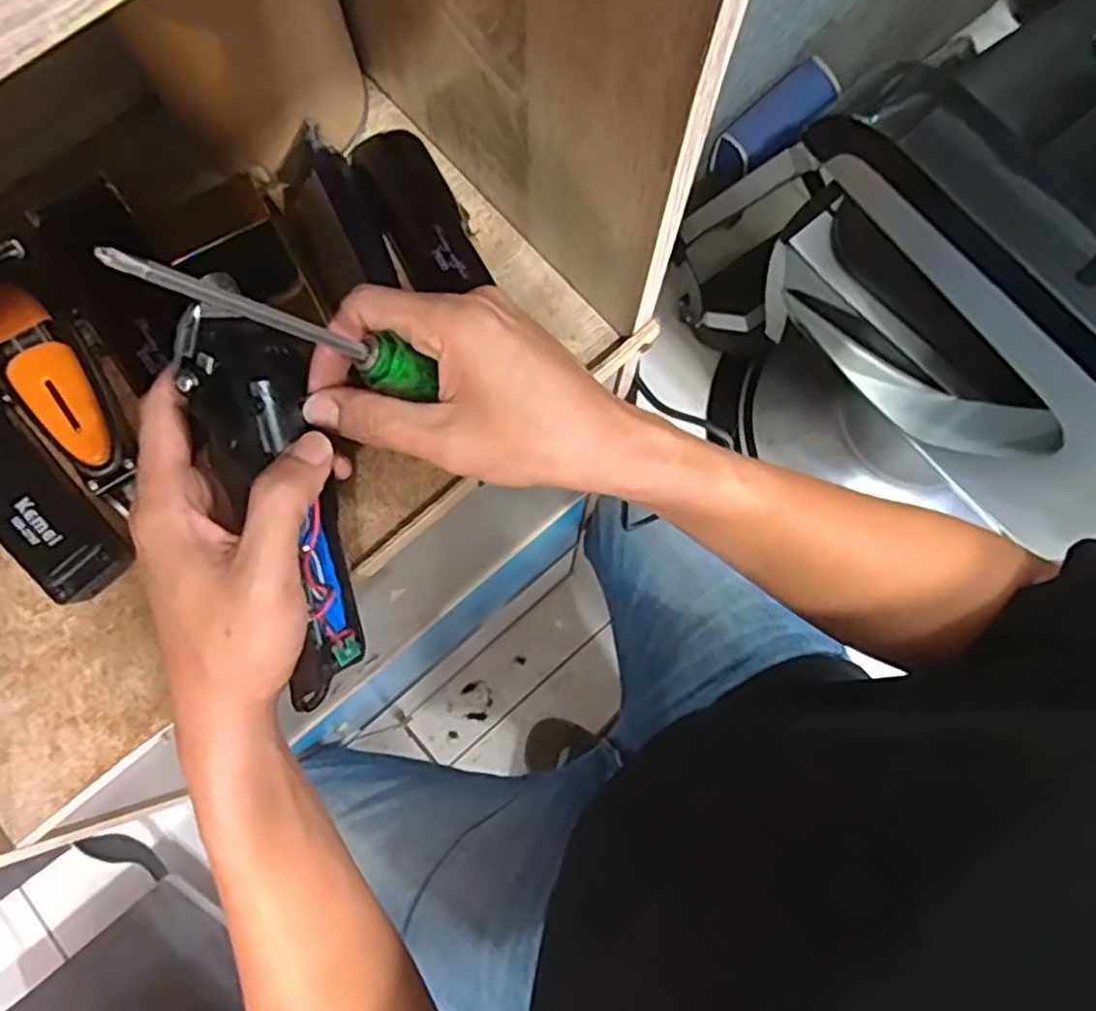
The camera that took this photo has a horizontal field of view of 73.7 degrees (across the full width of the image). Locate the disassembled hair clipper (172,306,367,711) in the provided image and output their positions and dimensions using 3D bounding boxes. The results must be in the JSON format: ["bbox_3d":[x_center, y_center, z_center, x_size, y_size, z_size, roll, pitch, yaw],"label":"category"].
[{"bbox_3d":[-0.114,0.001,0.319,0.046,0.033,0.164,-17,104,-5],"label":"disassembled hair clipper"}]

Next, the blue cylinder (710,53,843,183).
[{"bbox_3d":[0.329,-0.549,1.054,0.200,0.060,0.072,-40,80,7],"label":"blue cylinder"}]

